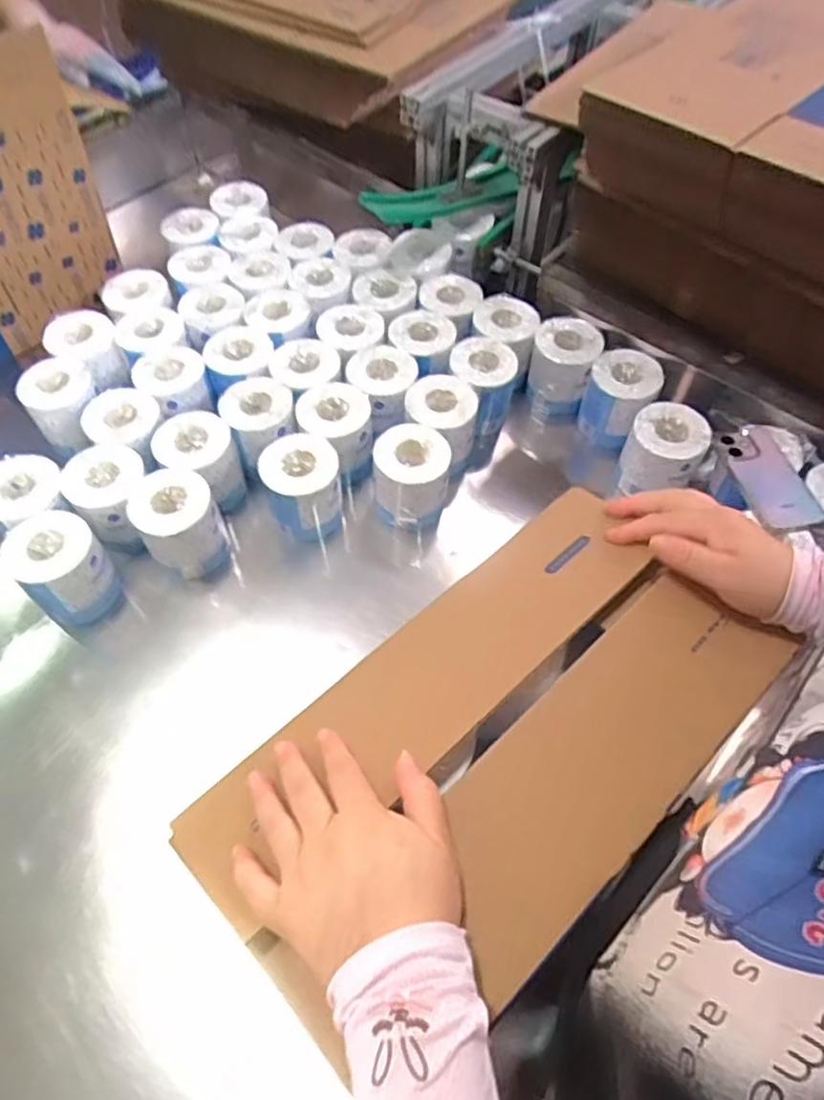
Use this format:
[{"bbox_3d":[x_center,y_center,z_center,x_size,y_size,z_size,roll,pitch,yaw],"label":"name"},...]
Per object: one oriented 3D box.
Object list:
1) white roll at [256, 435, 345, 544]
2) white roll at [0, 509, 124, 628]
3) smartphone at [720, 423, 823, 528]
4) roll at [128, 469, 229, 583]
[{"bbox_3d":[-0.146,-0.077,0.918,0.096,0.127,0.100,1,56,-1],"label":"white roll"},{"bbox_3d":[-0.434,0.025,0.845,0.102,0.122,0.095,1,56,-1],"label":"white roll"},{"bbox_3d":[0.462,-0.098,0.876,0.084,0.014,0.170,-4,57,-4],"label":"smartphone"},{"bbox_3d":[-0.299,-0.030,0.876,0.103,0.110,0.108,-23,60,-16],"label":"roll"}]

